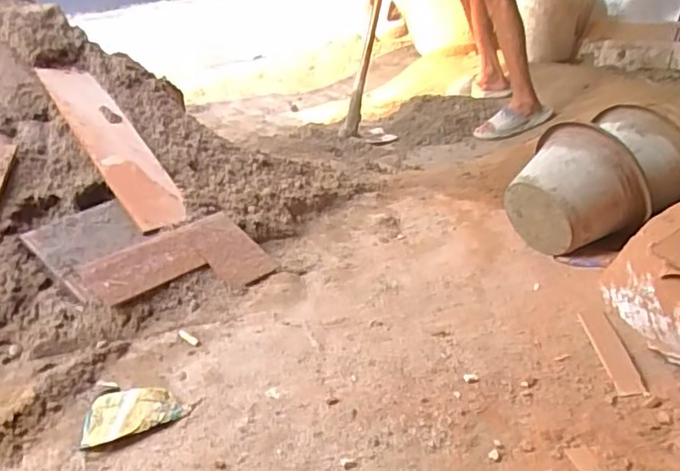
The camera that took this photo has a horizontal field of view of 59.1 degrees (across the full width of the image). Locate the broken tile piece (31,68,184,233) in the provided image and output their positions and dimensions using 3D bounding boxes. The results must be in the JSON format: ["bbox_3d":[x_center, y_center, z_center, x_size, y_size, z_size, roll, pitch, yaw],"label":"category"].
[{"bbox_3d":[-0.460,-0.191,1.198,0.110,0.022,0.492,-23,58,-33],"label":"broken tile piece"}]

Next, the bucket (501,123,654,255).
[{"bbox_3d":[0.447,-0.071,1.144,0.183,0.217,0.220,-24,34,-34],"label":"bucket"}]

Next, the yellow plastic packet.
[{"bbox_3d":[-0.264,0.226,0.777,0.123,0.017,0.099,-9,28,-11],"label":"yellow plastic packet"}]

